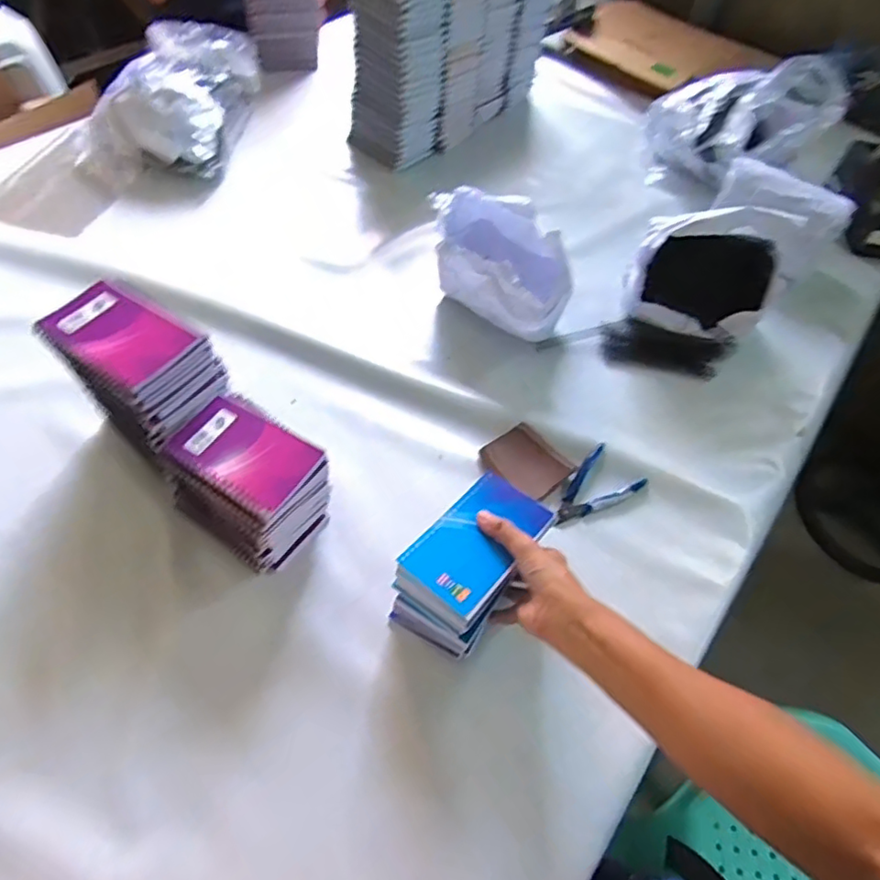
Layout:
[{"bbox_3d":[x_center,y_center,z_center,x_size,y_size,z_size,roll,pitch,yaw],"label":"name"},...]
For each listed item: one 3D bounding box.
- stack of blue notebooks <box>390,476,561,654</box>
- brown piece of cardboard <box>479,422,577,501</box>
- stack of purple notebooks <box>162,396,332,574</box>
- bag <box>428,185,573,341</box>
[{"bbox_3d":[0.028,0.119,0.569,0.089,0.094,0.145,32,58,17],"label":"stack of blue notebooks"},{"bbox_3d":[0.102,0.025,0.688,0.075,0.018,0.086,-35,65,-26],"label":"brown piece of cardboard"},{"bbox_3d":[-0.190,0.045,0.595,0.141,0.118,0.102,32,58,17],"label":"stack of purple notebooks"},{"bbox_3d":[0.087,-0.235,0.789,0.127,0.117,0.216,-34,64,-25],"label":"bag"}]

